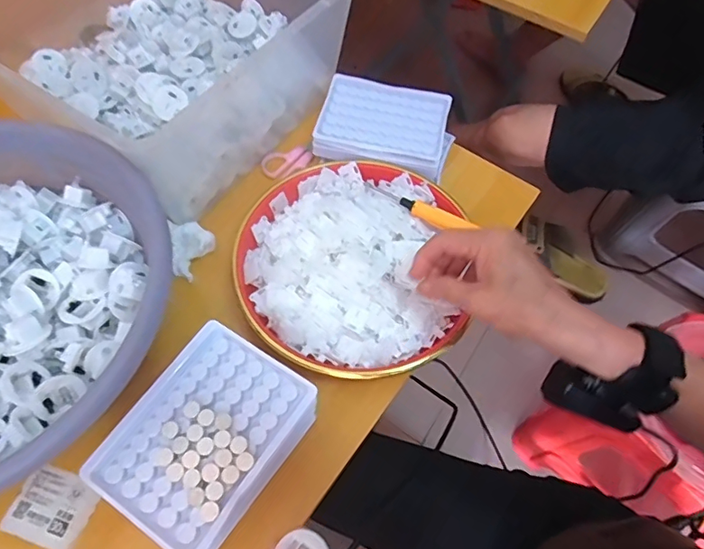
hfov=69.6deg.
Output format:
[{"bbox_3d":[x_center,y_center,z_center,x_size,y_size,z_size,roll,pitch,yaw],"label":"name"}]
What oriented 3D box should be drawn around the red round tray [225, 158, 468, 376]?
[{"bbox_3d":[-0.003,-0.019,0.456,0.195,0.030,0.213,1,62,-2],"label":"red round tray"}]

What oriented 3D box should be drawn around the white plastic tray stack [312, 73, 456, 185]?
[{"bbox_3d":[0.036,-0.157,0.545,0.139,0.032,0.106,15,62,6],"label":"white plastic tray stack"}]

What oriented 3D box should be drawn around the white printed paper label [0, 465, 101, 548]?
[{"bbox_3d":[-0.222,0.173,0.376,0.058,0.004,0.048,19,63,8],"label":"white printed paper label"}]

